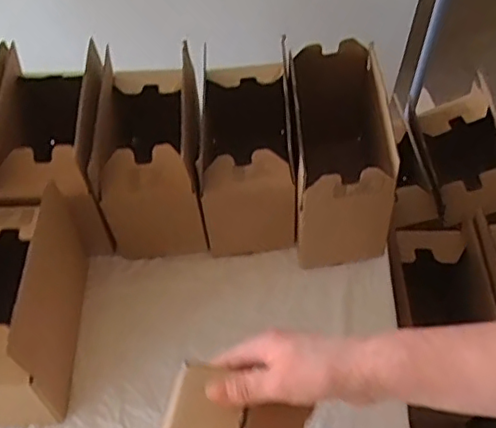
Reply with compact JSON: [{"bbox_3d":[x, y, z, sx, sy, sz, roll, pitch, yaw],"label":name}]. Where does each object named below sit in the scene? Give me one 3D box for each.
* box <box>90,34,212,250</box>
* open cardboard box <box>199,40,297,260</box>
[{"bbox_3d":[-0.114,-0.073,0.739,0.111,0.179,0.189,-4,56,-1],"label":"box"},{"bbox_3d":[-0.001,-0.073,0.735,0.107,0.175,0.186,-2,56,0],"label":"open cardboard box"}]

